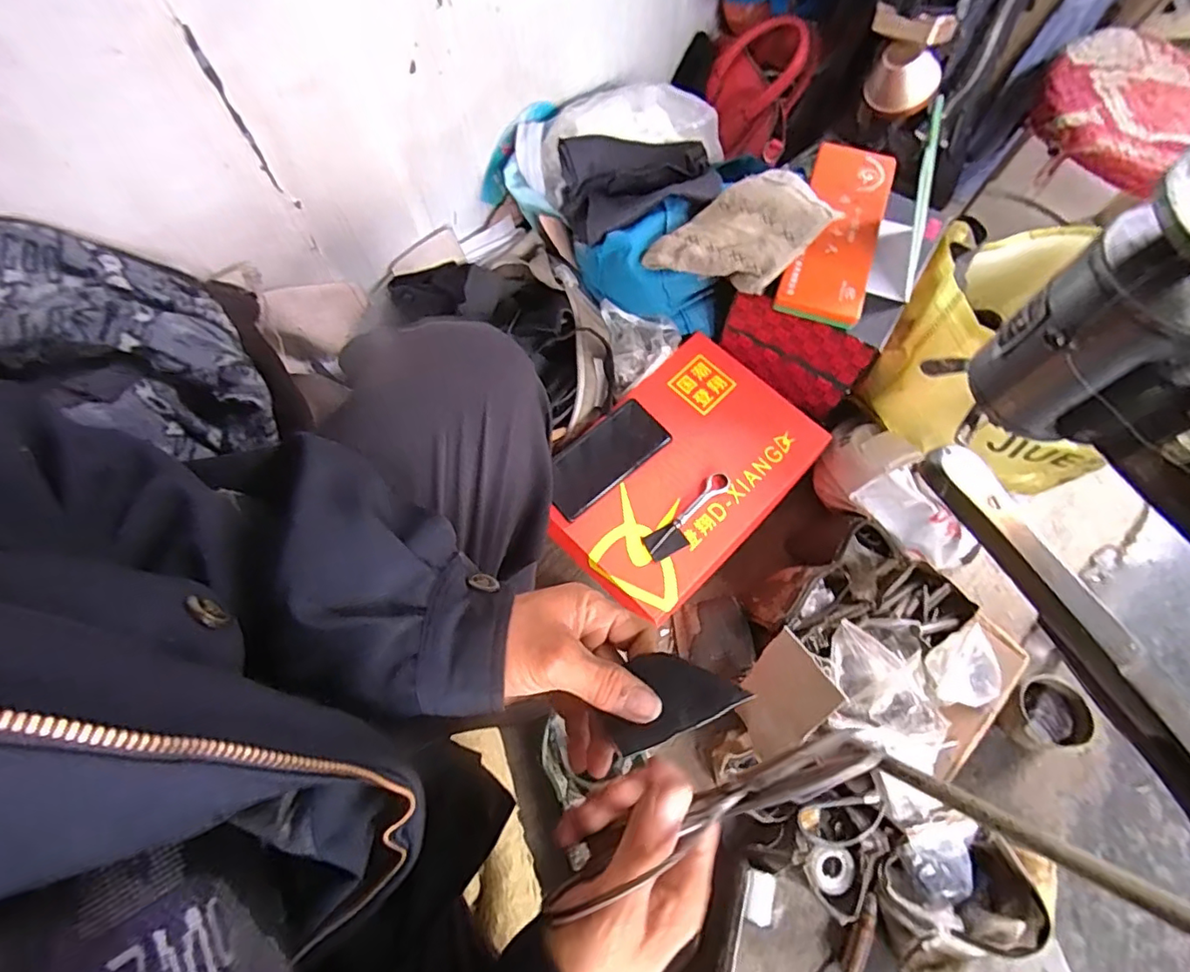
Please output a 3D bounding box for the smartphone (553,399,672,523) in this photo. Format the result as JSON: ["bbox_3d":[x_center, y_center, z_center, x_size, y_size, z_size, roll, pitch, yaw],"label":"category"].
[{"bbox_3d":[0.009,-0.035,0.683,0.161,0.009,0.075,-39,73,-13],"label":"smartphone"}]

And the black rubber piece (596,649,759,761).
[{"bbox_3d":[0.040,0.114,0.312,0.074,0.004,0.042,-28,64,9],"label":"black rubber piece"}]

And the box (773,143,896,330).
[{"bbox_3d":[0.274,-0.289,0.642,0.088,0.025,0.238,18,70,8],"label":"box"}]

